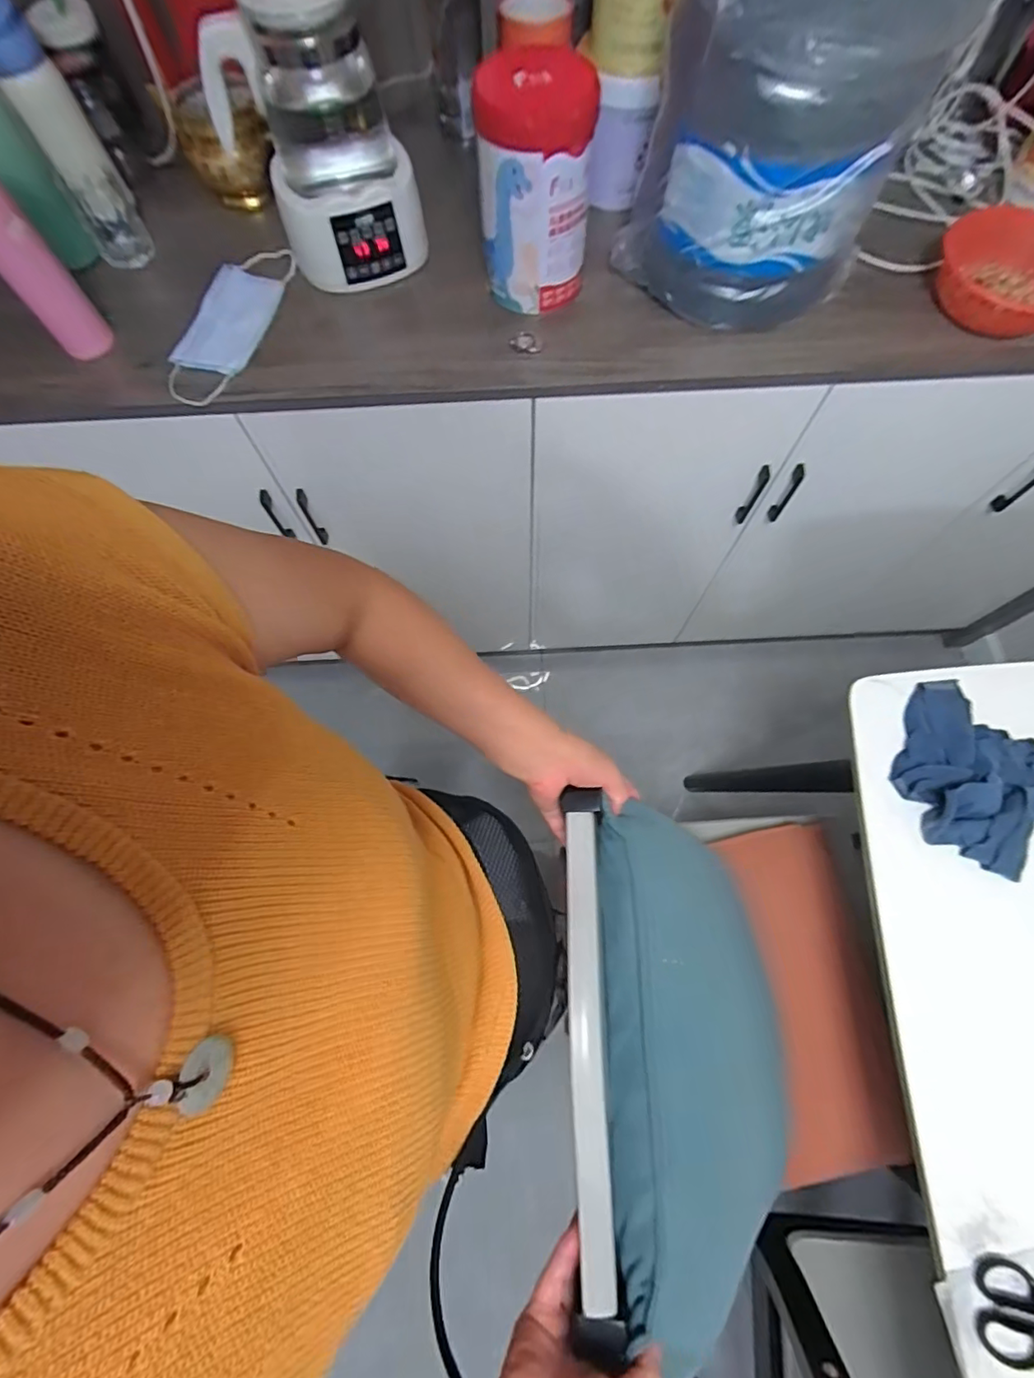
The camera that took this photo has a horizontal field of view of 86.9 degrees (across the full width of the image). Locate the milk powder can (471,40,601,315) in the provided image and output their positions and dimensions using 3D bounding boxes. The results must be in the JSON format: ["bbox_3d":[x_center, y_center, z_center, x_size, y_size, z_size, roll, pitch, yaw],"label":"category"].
[{"bbox_3d":[0.020,-0.576,0.634,0.131,0.198,0.123,-5,70,0],"label":"milk powder can"}]

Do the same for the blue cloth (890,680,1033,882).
[{"bbox_3d":[0.519,0.097,0.609,0.183,0.048,0.199,-43,75,-12],"label":"blue cloth"}]

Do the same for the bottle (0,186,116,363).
[{"bbox_3d":[-0.524,-0.454,0.582,0.058,0.222,0.059,-39,74,-11],"label":"bottle"}]

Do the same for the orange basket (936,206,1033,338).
[{"bbox_3d":[0.635,-0.541,0.692,0.181,0.066,0.189,34,75,13],"label":"orange basket"}]

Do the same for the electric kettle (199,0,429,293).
[{"bbox_3d":[-0.226,-0.624,0.623,0.194,0.248,0.137,-19,71,-5],"label":"electric kettle"}]

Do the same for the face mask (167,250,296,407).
[{"bbox_3d":[-0.367,-0.475,0.699,0.096,0.020,0.272,10,71,6],"label":"face mask"}]

